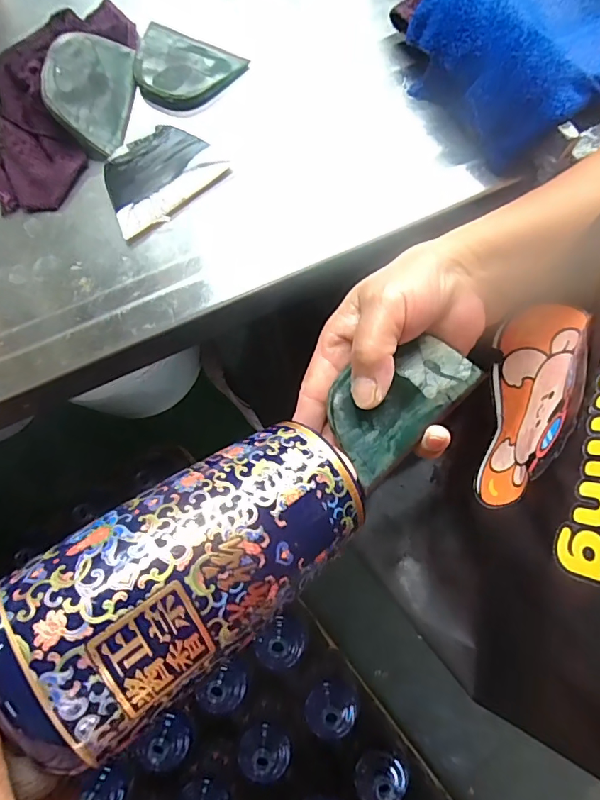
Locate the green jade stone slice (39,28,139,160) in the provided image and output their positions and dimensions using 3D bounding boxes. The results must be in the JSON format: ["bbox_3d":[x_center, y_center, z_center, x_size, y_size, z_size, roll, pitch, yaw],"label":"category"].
[{"bbox_3d":[-0.145,-0.215,0.321,0.053,0.009,0.087,14,75,-29],"label":"green jade stone slice"}]

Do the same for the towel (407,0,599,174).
[{"bbox_3d":[0.157,-0.238,0.301,0.152,0.045,0.134,-31,80,-6],"label":"towel"}]

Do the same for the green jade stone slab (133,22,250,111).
[{"bbox_3d":[-0.087,-0.237,0.334,0.082,0.011,0.057,28,80,6],"label":"green jade stone slab"}]

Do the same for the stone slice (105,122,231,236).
[{"bbox_3d":[-0.098,-0.152,0.312,0.078,0.005,0.061,-39,81,-7],"label":"stone slice"}]

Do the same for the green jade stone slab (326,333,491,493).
[{"bbox_3d":[0.056,-0.001,0.260,0.093,0.013,0.052,-39,81,-13],"label":"green jade stone slab"}]

